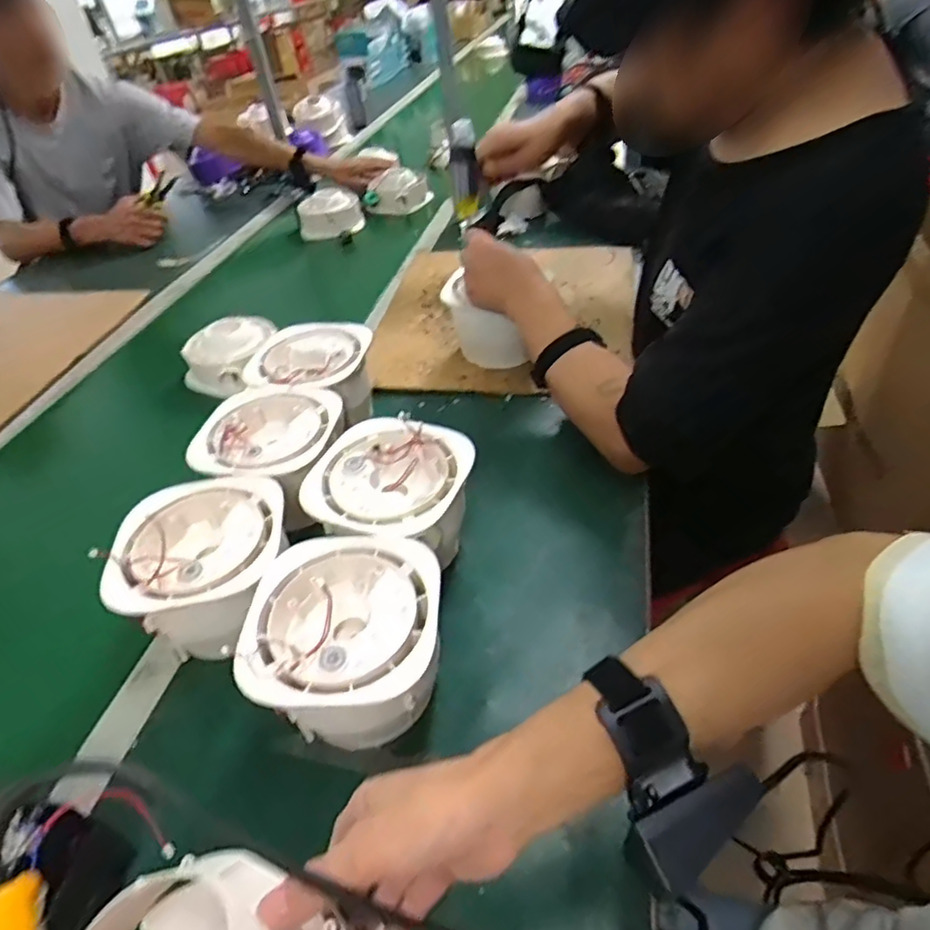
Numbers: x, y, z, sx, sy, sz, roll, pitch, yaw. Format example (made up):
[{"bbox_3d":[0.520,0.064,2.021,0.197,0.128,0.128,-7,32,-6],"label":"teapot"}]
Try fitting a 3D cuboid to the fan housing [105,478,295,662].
[{"bbox_3d":[-0.217,0.088,0.517,0.134,0.090,0.140,-4,42,4],"label":"fan housing"}]

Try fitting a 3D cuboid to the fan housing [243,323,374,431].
[{"bbox_3d":[-0.186,-0.101,0.734,0.139,0.092,0.135,4,43,13],"label":"fan housing"}]

